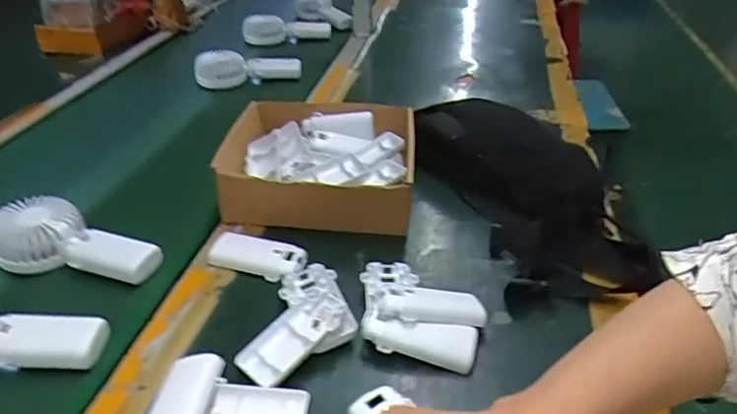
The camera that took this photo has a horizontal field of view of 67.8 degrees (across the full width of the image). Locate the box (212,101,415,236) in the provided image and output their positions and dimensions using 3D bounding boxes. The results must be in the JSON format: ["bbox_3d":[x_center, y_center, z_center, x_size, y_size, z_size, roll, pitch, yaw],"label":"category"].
[{"bbox_3d":[-0.051,-0.056,0.652,0.200,0.068,0.216,4,35,4],"label":"box"}]

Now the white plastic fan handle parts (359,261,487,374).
[{"bbox_3d":[0.045,0.083,0.478,0.108,0.041,0.104,7,35,8],"label":"white plastic fan handle parts"}]

